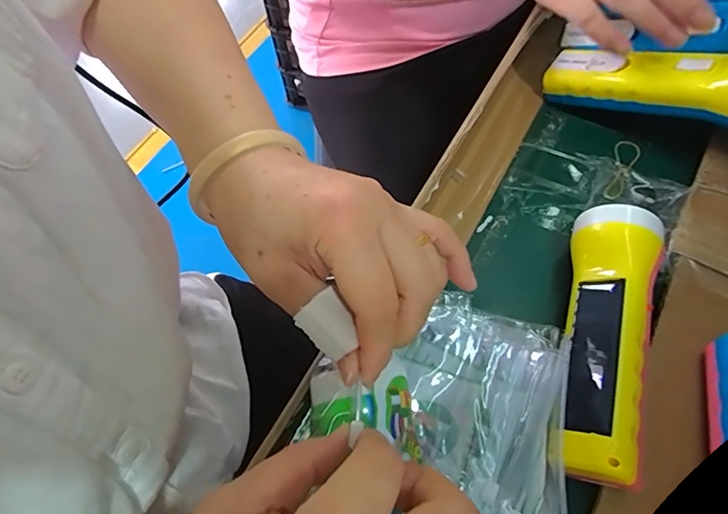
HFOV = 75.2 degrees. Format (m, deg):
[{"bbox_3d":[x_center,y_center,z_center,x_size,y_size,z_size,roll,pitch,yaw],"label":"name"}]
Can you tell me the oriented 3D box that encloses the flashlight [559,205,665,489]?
[{"bbox_3d":[0.141,0.044,0.280,0.042,0.039,0.162,16,64,11],"label":"flashlight"}]

